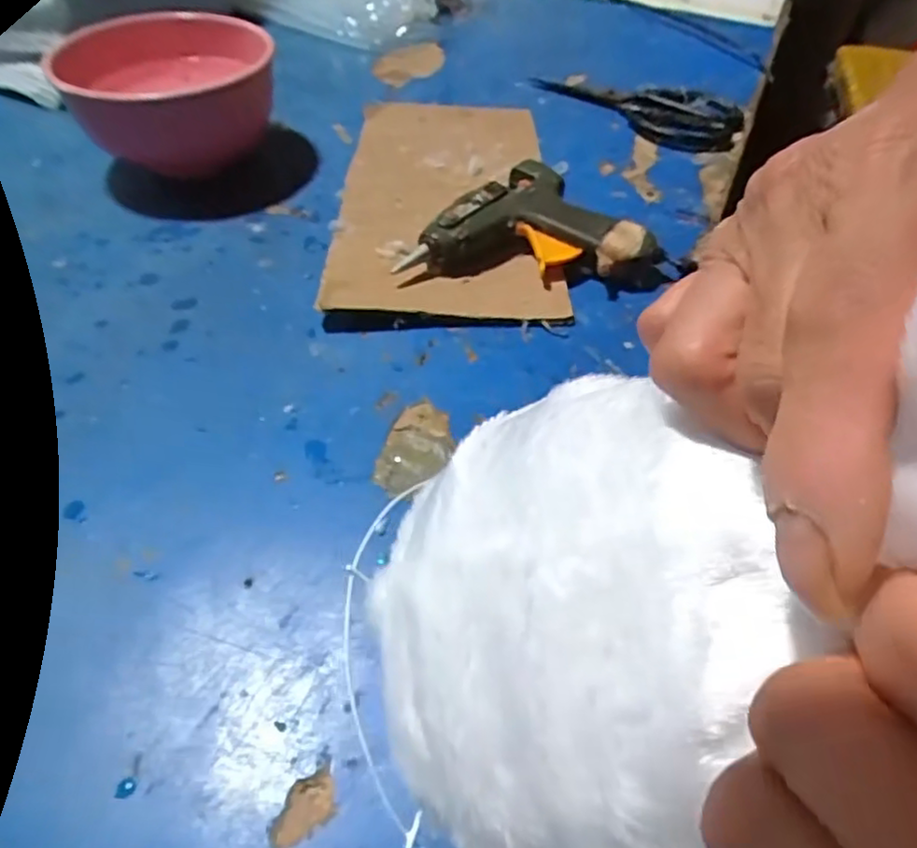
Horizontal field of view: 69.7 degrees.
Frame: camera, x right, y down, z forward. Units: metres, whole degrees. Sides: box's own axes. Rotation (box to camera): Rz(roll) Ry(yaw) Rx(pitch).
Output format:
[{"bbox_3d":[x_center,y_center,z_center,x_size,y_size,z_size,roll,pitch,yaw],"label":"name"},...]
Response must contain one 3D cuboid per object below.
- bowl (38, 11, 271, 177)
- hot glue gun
[{"bbox_3d":[-0.203,-0.237,0.489,0.130,0.081,0.128,0,48,-1],"label":"bowl"},{"bbox_3d":[0.044,-0.129,0.419,0.155,0.035,0.086,2,48,1],"label":"hot glue gun"}]

